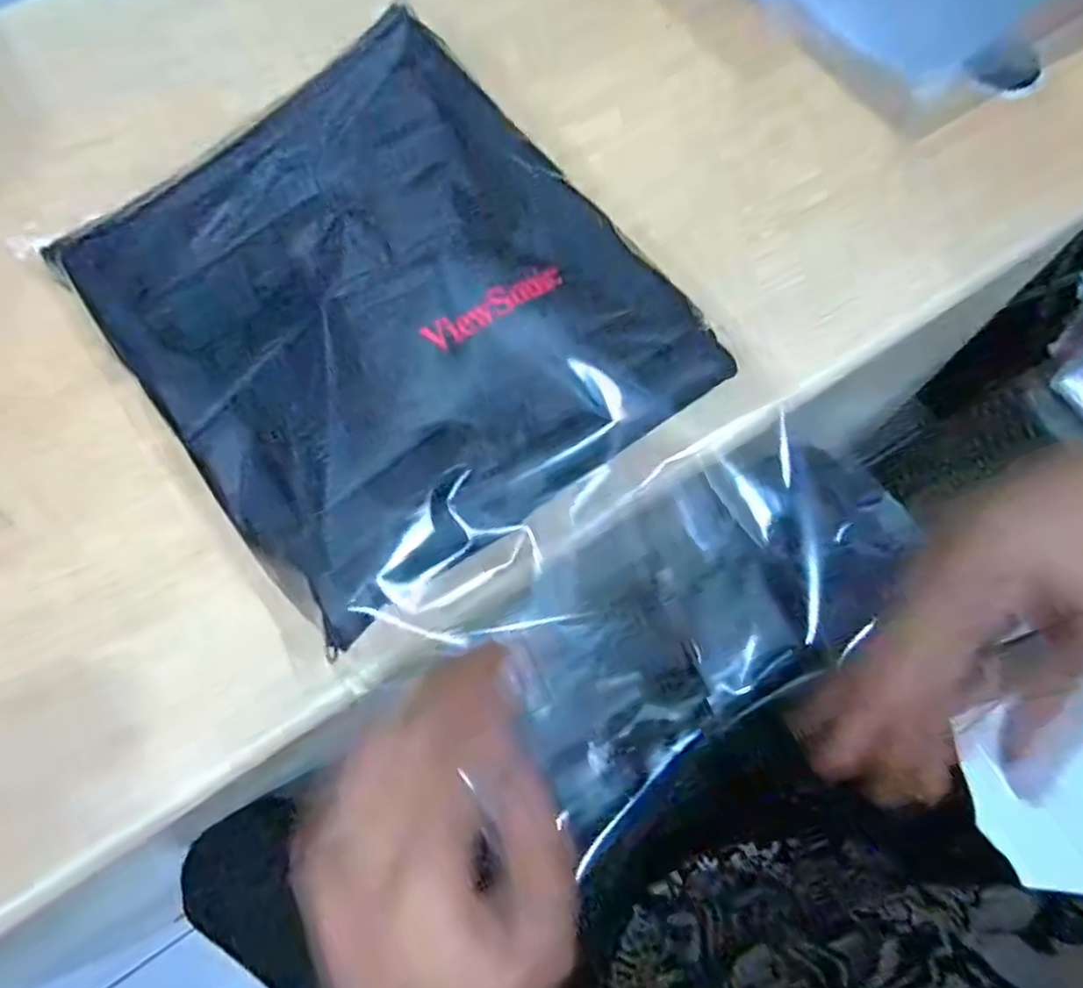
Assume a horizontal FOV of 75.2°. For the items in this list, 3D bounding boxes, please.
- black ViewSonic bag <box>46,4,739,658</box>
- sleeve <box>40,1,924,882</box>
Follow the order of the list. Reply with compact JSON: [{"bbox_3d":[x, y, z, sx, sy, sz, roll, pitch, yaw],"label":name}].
[{"bbox_3d":[-0.083,-0.106,0.377,0.252,0.027,0.282,-37,77,-12],"label":"black ViewSonic bag"},{"bbox_3d":[-0.032,-0.050,0.374,0.258,0.047,0.429,-41,85,-13],"label":"sleeve"}]

